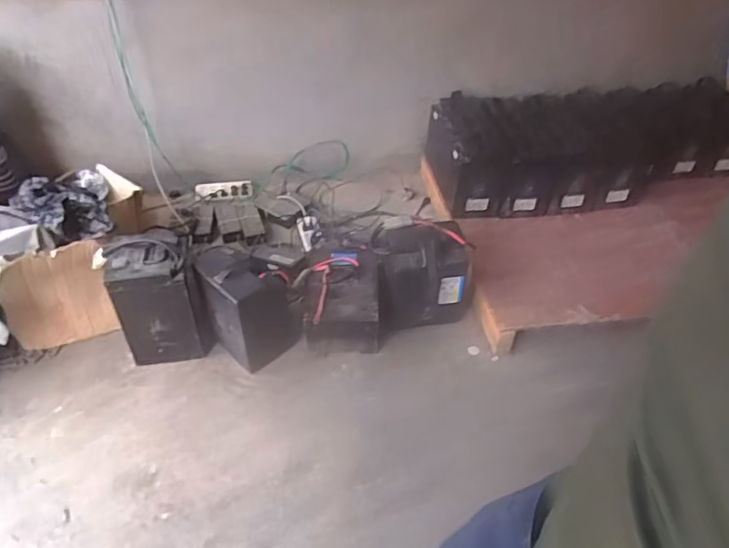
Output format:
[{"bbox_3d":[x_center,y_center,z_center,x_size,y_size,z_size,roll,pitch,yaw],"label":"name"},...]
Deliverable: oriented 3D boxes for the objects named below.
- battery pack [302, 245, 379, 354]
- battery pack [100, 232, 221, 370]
[{"bbox_3d":[-0.073,0.072,1.715,0.220,0.178,0.324,-3,43,-5],"label":"battery pack"},{"bbox_3d":[-0.567,0.074,1.541,0.224,0.368,0.189,-15,45,-17],"label":"battery pack"}]

